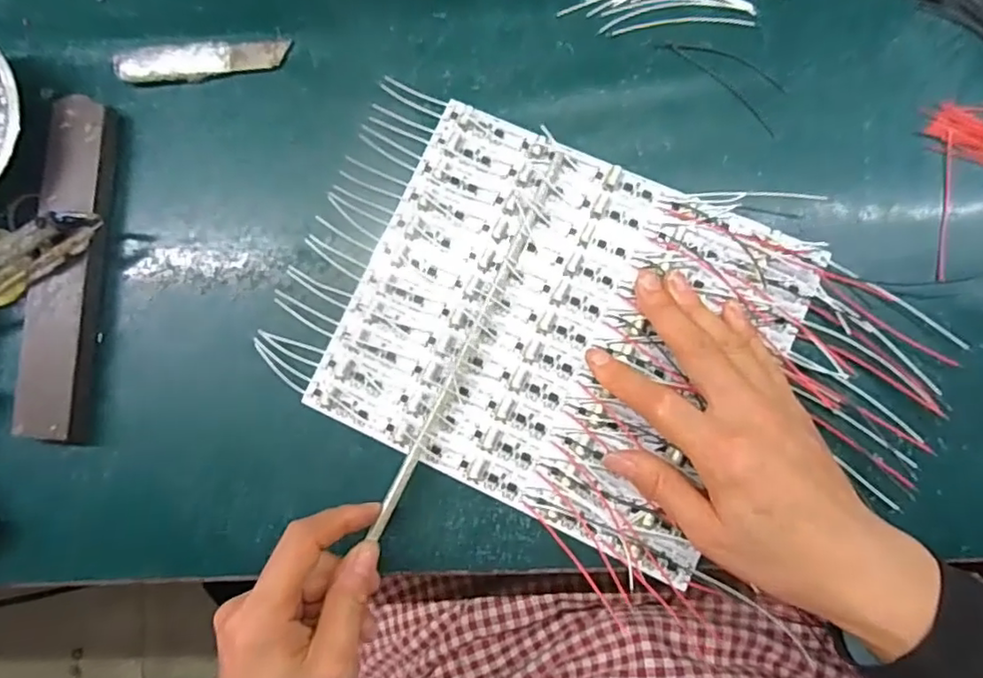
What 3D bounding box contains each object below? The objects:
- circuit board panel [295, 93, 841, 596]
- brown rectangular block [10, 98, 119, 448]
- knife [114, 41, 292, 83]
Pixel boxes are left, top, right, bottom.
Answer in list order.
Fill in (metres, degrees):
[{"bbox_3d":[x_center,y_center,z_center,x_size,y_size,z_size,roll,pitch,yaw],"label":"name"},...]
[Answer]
[{"bbox_3d":[0.037,-0.006,0.337,0.223,0.008,0.191,25,87,7],"label":"circuit board panel"},{"bbox_3d":[-0.249,-0.042,0.357,0.037,0.020,0.198,1,84,5],"label":"brown rectangular block"},{"bbox_3d":[-0.177,-0.170,0.373,0.103,0.011,0.022,-4,84,5],"label":"knife"}]

